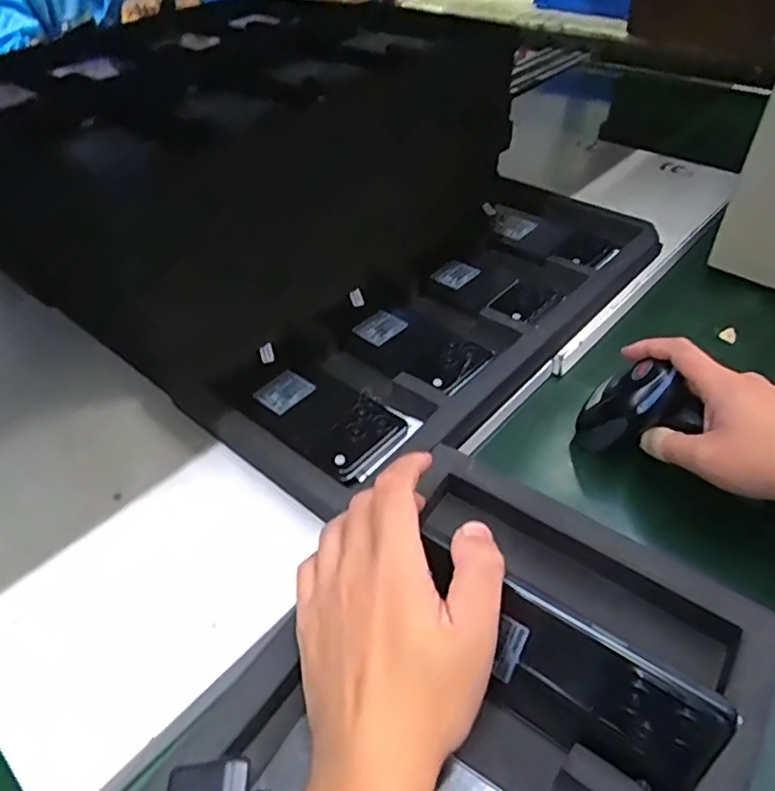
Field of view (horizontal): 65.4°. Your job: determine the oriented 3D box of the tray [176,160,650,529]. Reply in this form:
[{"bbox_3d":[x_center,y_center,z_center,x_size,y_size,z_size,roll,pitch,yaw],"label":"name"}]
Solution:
[{"bbox_3d":[0.054,-0.074,0.547,0.456,0.032,0.195,-35,52,-29],"label":"tray"}]

